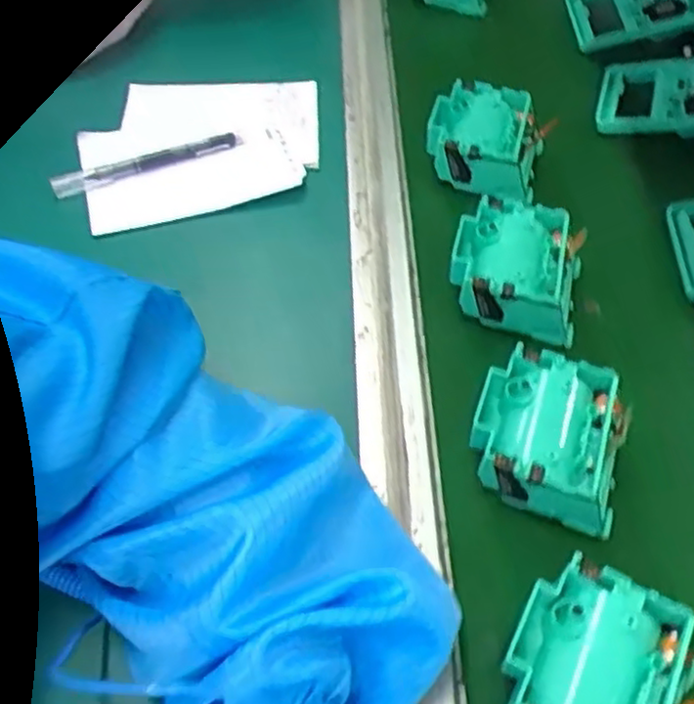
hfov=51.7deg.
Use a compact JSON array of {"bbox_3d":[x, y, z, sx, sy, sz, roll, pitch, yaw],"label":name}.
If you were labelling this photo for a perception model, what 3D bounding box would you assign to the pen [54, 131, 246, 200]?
[{"bbox_3d":[-0.144,-0.140,0.525,0.139,0.017,0.013,-18,58,-16],"label":"pen"}]

